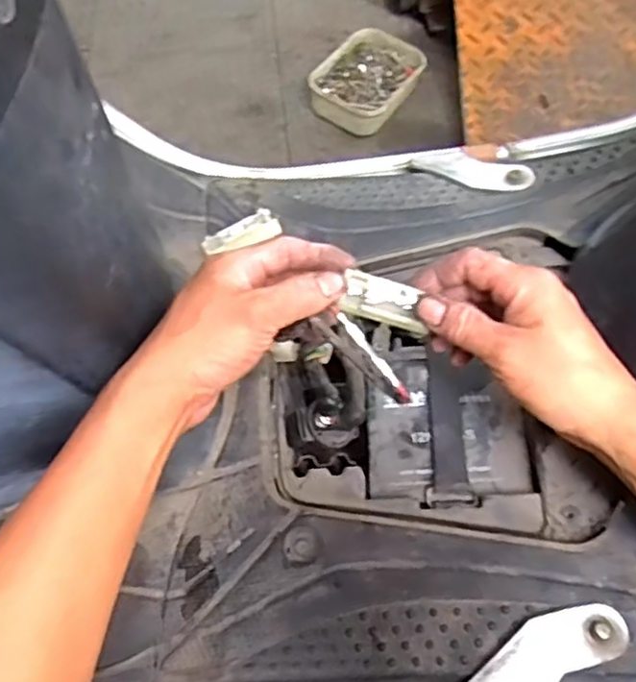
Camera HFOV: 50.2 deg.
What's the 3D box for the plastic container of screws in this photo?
[{"bbox_3d":[0.076,-0.405,1.059,0.134,0.048,0.183,29,62,13],"label":"plastic container of screws"}]

